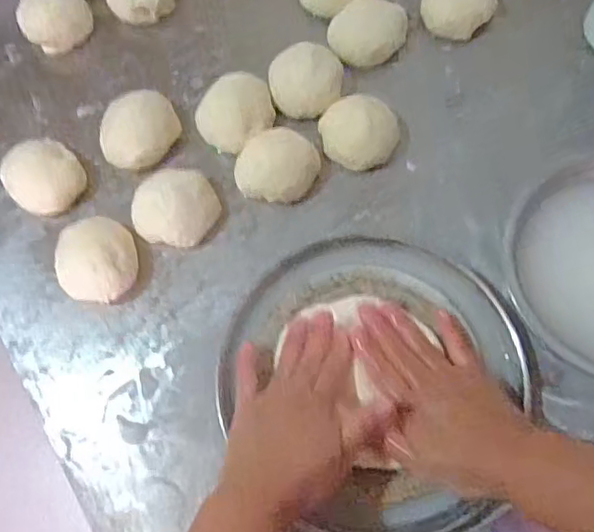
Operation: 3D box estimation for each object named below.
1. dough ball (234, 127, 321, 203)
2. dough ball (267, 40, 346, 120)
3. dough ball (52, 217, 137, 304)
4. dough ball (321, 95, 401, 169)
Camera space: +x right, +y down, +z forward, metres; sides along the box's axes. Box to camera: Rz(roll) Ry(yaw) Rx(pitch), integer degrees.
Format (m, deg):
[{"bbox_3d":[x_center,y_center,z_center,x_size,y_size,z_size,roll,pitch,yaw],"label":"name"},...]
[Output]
[{"bbox_3d":[-0.018,-0.091,0.555,0.077,0.036,0.069,24,73,10],"label":"dough ball"},{"bbox_3d":[0.009,-0.173,0.577,0.067,0.044,0.061,-1,70,2],"label":"dough ball"},{"bbox_3d":[-0.171,-0.010,0.517,0.068,0.036,0.075,-7,70,0],"label":"dough ball"},{"bbox_3d":[0.059,-0.122,0.554,0.079,0.045,0.060,5,71,4],"label":"dough ball"}]

